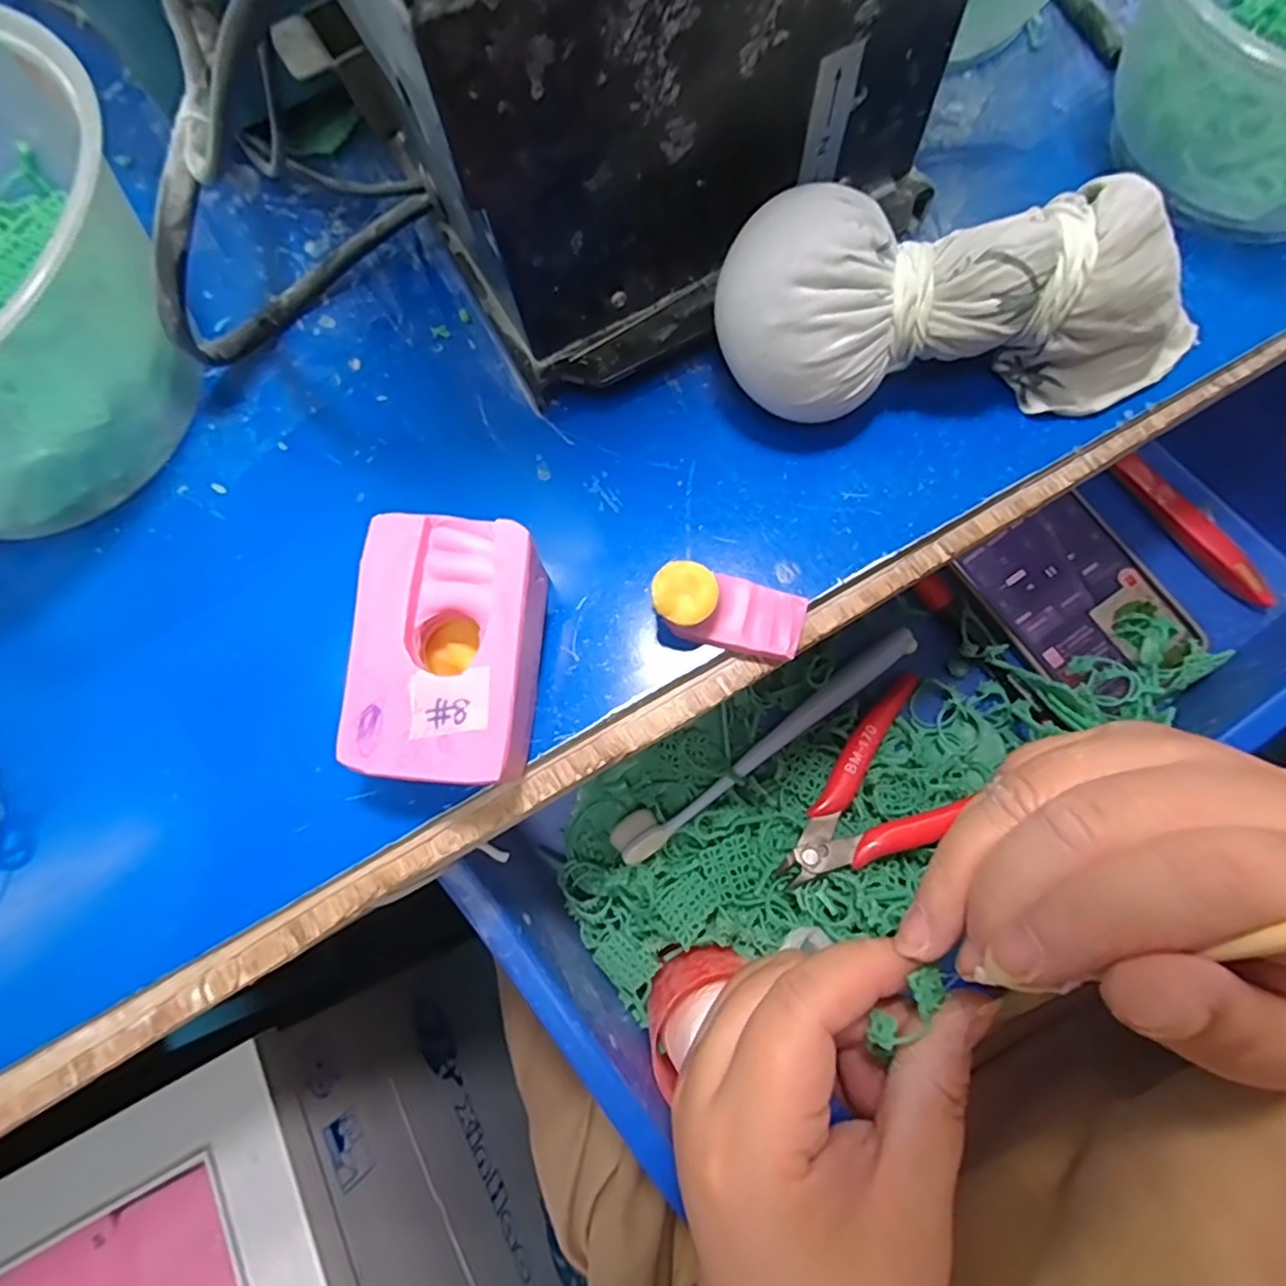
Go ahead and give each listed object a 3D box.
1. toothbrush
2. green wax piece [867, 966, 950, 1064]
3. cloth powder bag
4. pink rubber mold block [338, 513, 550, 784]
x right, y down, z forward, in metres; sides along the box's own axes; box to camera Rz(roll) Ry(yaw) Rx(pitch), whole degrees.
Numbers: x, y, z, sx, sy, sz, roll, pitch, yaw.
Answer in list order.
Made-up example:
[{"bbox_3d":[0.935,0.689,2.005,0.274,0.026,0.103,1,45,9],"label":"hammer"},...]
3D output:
[{"bbox_3d":[0.065,0.048,0.313,0.182,0.017,0.019,-33,74,-6],"label":"toothbrush"},{"bbox_3d":[0.067,0.093,0.161,0.026,0.004,0.008,-44,82,0],"label":"green wax piece"},{"bbox_3d":[0.100,-0.101,0.192,0.152,0.054,0.052,-5,74,3],"label":"cloth powder bag"},{"bbox_3d":[-0.054,0.003,0.183,0.050,0.035,0.069,3,74,5],"label":"pink rubber mold block"}]

